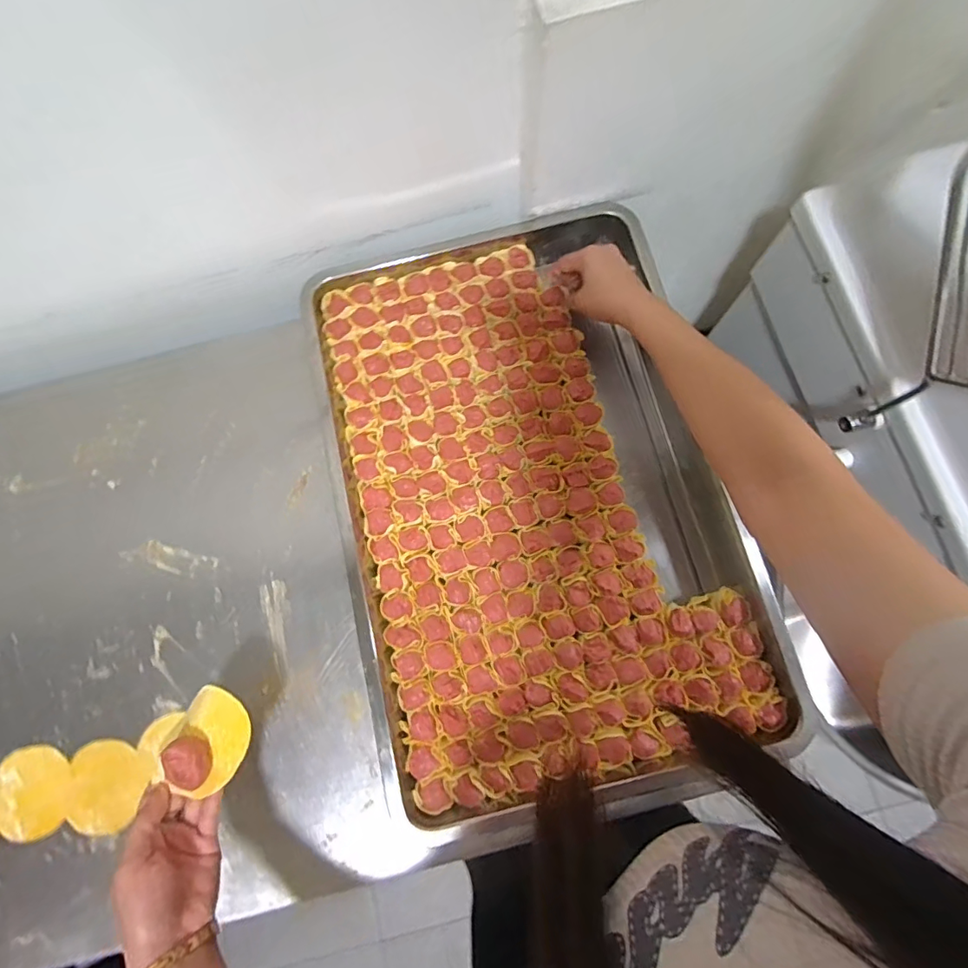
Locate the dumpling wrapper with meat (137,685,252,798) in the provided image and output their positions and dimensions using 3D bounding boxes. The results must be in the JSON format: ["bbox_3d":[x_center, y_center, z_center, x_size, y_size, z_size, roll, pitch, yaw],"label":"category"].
[{"bbox_3d":[-0.233,0.211,0.402,0.073,0.047,0.072,0,77,1],"label":"dumpling wrapper with meat"}]

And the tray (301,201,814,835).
[{"bbox_3d":[0.048,0.001,0.522,0.378,0.049,0.579,-14,77,-2],"label":"tray"}]

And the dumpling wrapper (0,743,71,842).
[{"bbox_3d":[-0.452,0.308,0.501,0.070,0.008,0.084,-16,77,-2],"label":"dumpling wrapper"}]

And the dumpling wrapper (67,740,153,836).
[{"bbox_3d":[-0.381,0.302,0.502,0.085,0.007,0.079,-2,75,7],"label":"dumpling wrapper"}]

